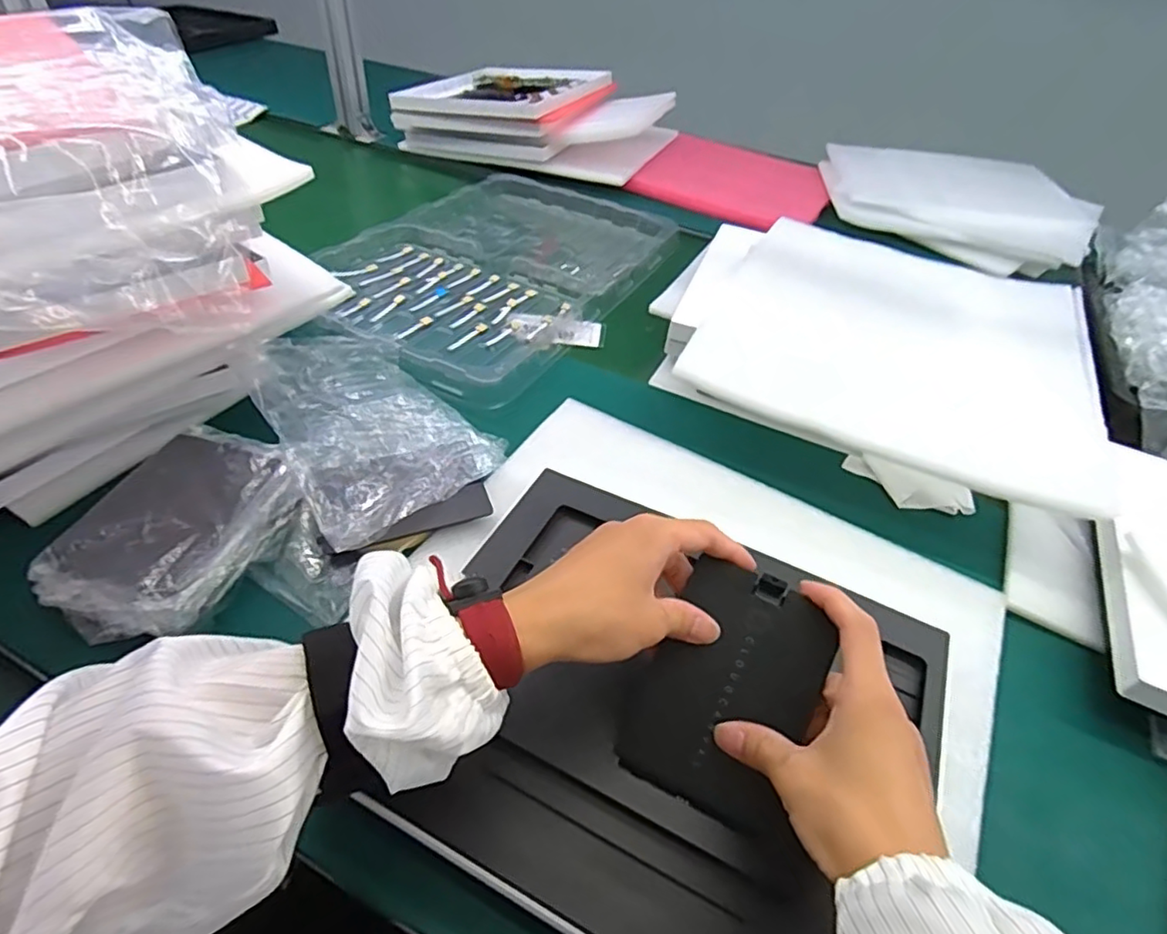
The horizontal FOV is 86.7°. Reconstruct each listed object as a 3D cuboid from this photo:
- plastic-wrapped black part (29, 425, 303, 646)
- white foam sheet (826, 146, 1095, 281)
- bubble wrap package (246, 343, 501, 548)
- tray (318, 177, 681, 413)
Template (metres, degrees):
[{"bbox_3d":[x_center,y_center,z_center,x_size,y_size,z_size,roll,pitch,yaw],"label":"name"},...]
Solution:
[{"bbox_3d":[-0.268,0.044,0.411,0.098,0.040,0.150,14,45,7],"label":"plastic-wrapped black part"},{"bbox_3d":[0.557,-0.404,0.936,0.374,0.062,0.281,15,45,9],"label":"white foam sheet"},{"bbox_3d":[-0.173,-0.034,0.498,0.156,0.060,0.195,-33,56,-33],"label":"bubble wrap package"},{"bbox_3d":[-0.095,-0.253,0.764,0.334,0.039,0.478,28,48,20],"label":"tray"}]

